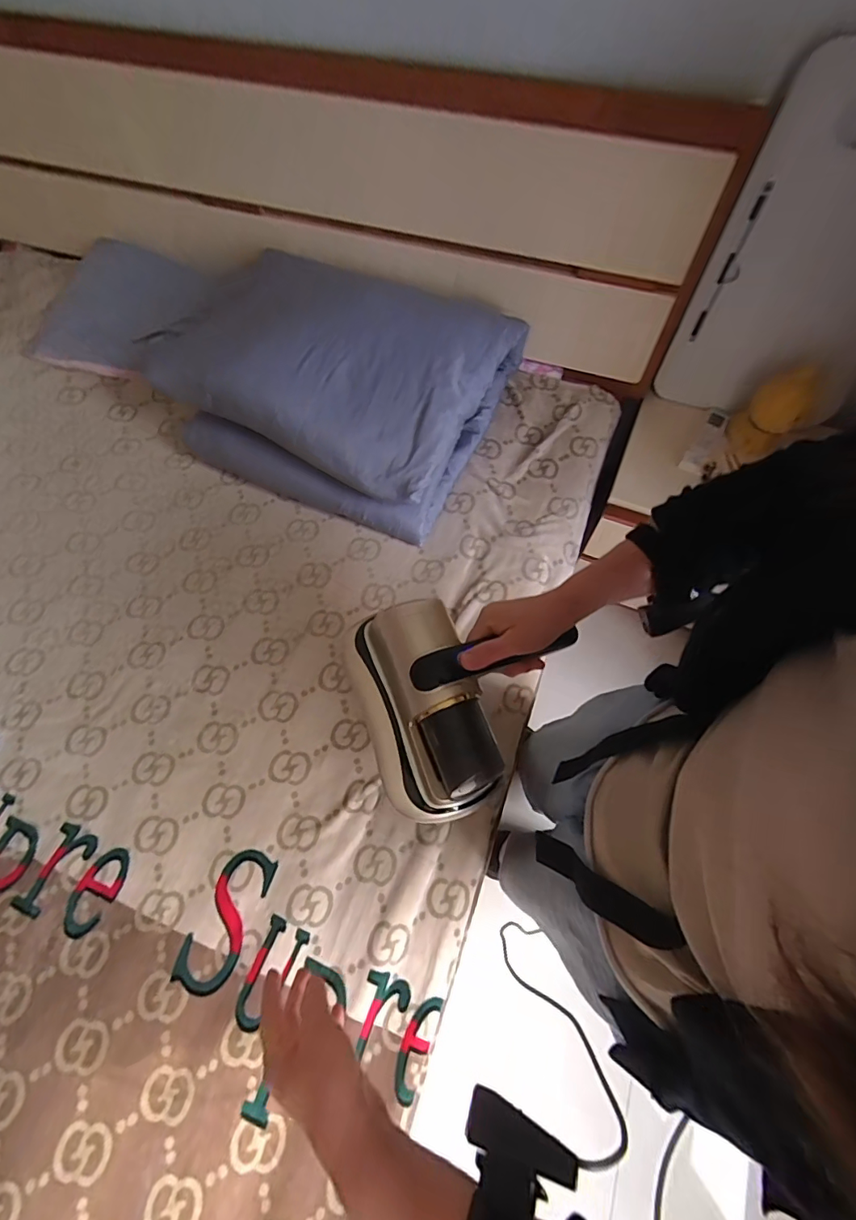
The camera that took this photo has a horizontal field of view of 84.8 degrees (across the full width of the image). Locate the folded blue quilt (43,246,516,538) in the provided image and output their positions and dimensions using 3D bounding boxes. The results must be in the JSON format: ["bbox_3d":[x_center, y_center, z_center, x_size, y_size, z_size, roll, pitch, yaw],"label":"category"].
[{"bbox_3d":[-0.475,-0.649,1.170,1.255,0.274,0.570,21,68,10],"label":"folded blue quilt"}]

